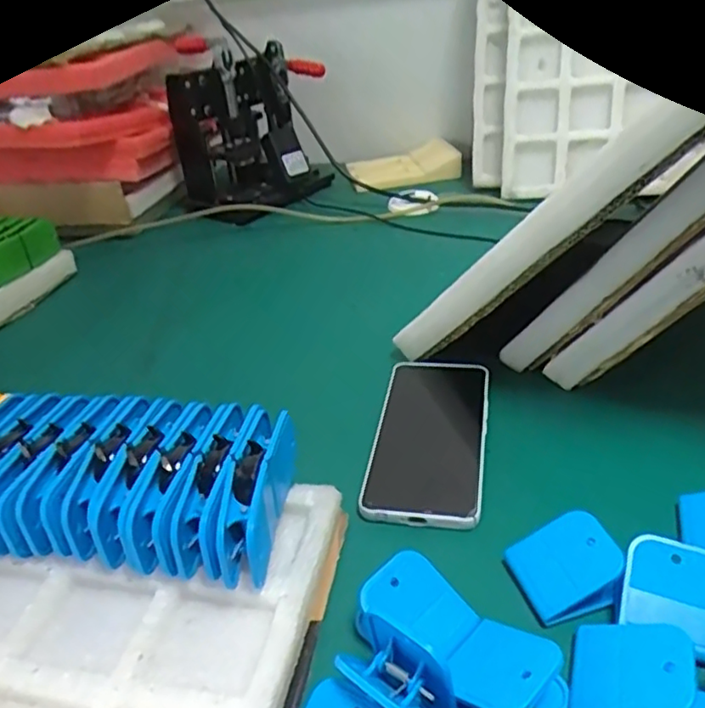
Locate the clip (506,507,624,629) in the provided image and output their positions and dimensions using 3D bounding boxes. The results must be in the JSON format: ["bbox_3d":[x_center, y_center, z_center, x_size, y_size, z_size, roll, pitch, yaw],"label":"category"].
[{"bbox_3d":[0.118,0.116,0.352,0.051,0.029,0.045,-11,32,-12],"label":"clip"}]

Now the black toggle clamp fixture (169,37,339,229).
[{"bbox_3d":[-0.143,-0.332,0.953,0.219,0.204,0.141,-29,38,-31],"label":"black toggle clamp fixture"}]

